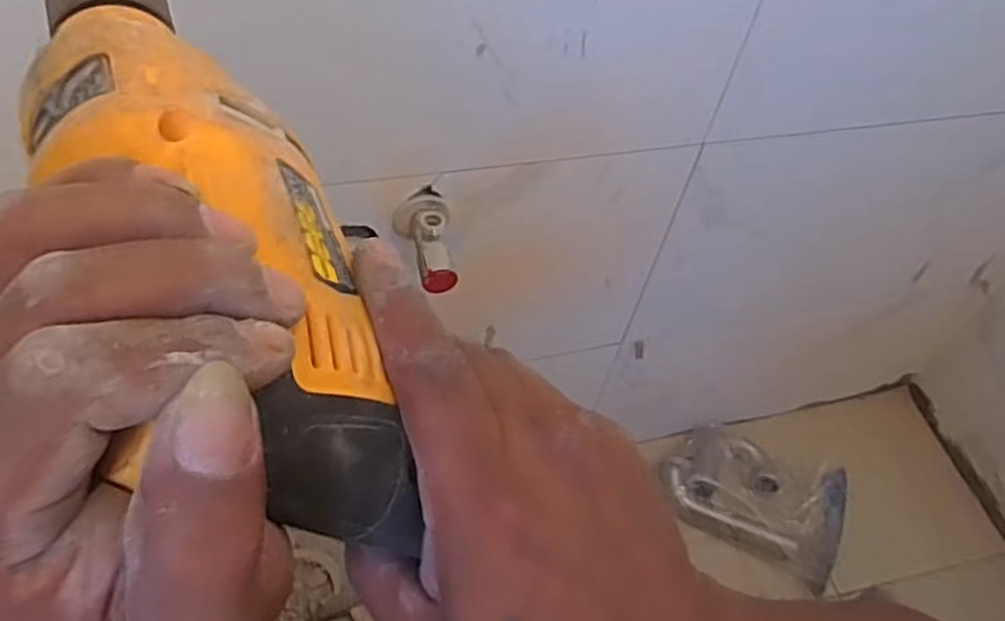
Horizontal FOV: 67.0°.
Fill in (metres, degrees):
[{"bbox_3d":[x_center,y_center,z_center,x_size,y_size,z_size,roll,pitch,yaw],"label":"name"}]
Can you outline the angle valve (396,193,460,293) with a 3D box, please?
[{"bbox_3d":[-0.060,-0.054,0.606,0.045,0.041,0.083,-6,55,-8],"label":"angle valve"}]

